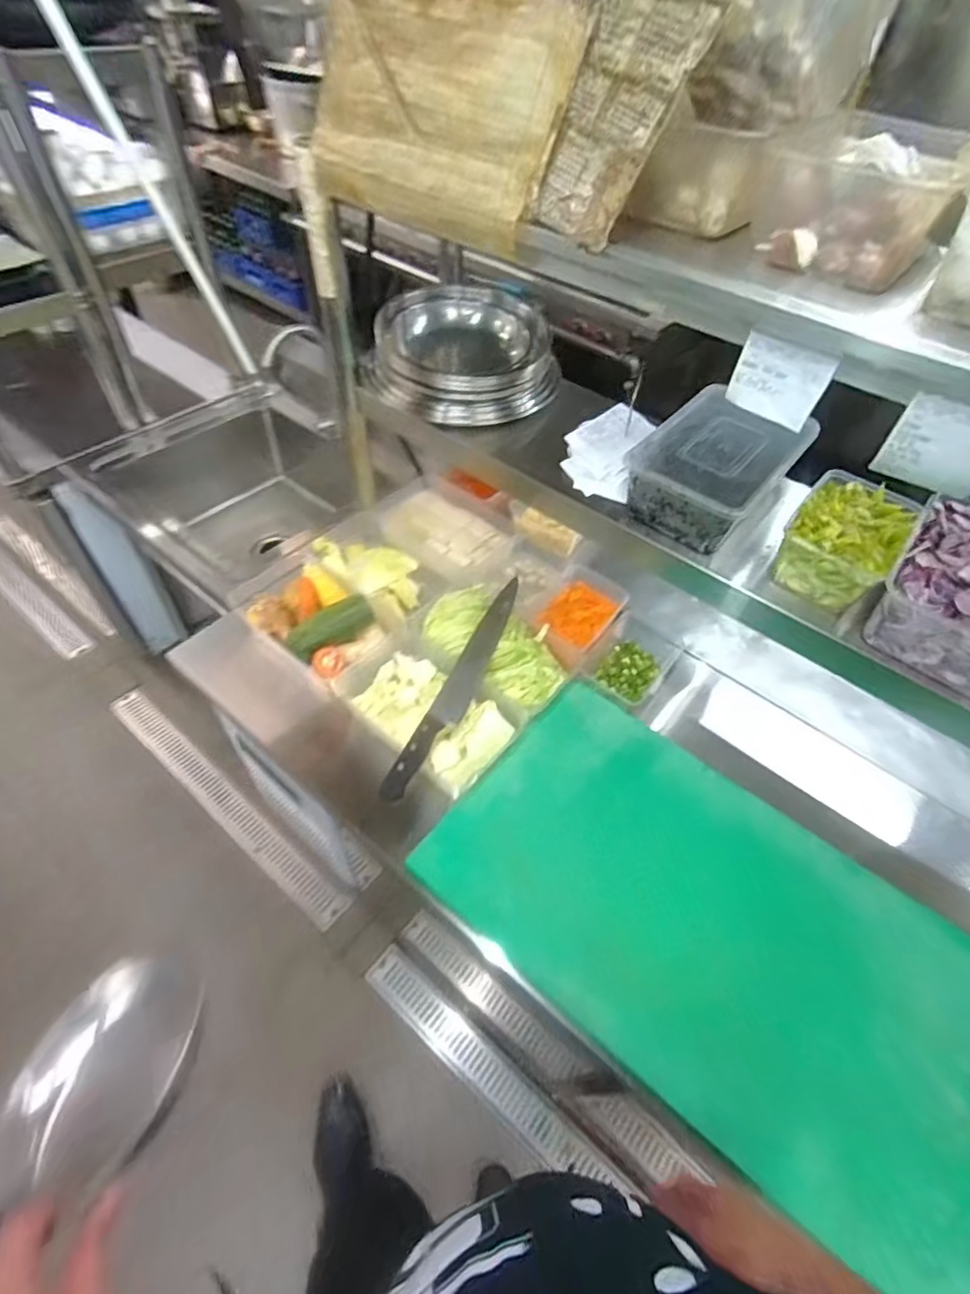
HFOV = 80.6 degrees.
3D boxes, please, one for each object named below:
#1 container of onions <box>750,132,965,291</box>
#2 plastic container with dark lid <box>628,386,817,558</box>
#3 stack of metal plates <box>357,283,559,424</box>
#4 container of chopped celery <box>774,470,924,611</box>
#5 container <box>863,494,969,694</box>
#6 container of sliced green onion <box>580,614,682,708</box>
[{"bbox_3d":[0.314,-0.377,0.490,0.156,0.077,0.096,33,56,20],"label":"container of onions"},{"bbox_3d":[0.285,-0.223,0.724,0.153,0.083,0.208,35,57,21],"label":"plastic container with dark lid"},{"bbox_3d":[-0.034,-0.428,0.856,0.223,0.133,0.202,32,56,19],"label":"stack of metal plates"},{"bbox_3d":[0.416,-0.126,0.672,0.108,0.075,0.159,33,56,20],"label":"container of chopped celery"},{"bbox_3d":[0.534,-0.062,0.631,0.163,0.074,0.233,36,57,22],"label":"container"},{"bbox_3d":[0.236,0.022,0.949,0.116,0.066,0.171,36,57,21],"label":"container of sliced green onion"}]

